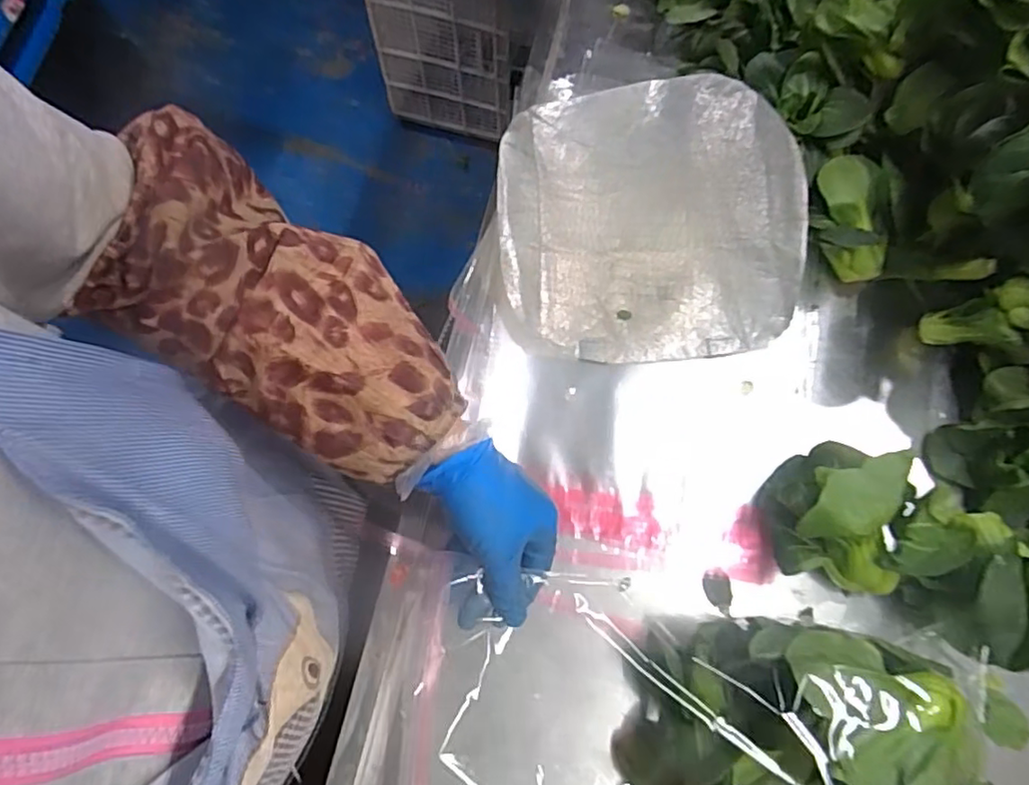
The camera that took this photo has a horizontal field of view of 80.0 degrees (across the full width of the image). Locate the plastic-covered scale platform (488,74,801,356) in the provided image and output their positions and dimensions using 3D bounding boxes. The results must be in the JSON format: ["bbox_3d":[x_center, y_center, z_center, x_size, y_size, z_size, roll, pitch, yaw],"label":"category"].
[{"bbox_3d":[0.100,-0.161,0.514,0.243,0.059,0.268,-3,71,-2],"label":"plastic-covered scale platform"}]

